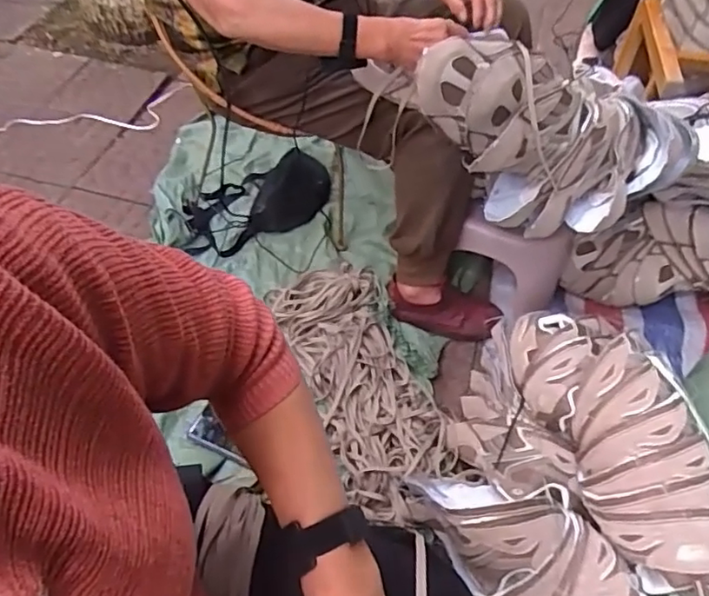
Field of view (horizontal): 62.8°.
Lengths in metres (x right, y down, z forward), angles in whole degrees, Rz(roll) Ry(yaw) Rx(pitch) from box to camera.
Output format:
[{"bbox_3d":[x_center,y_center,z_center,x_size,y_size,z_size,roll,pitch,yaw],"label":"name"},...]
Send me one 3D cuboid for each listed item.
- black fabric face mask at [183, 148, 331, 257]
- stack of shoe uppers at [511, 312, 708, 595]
[{"bbox_3d":[-0.208,-0.222,1.313,0.359,0.046,0.195,-28,58,-23],"label":"black fabric face mask"},{"bbox_3d":[0.370,0.175,0.813,0.166,0.133,0.407,-8,52,-10],"label":"stack of shoe uppers"}]

